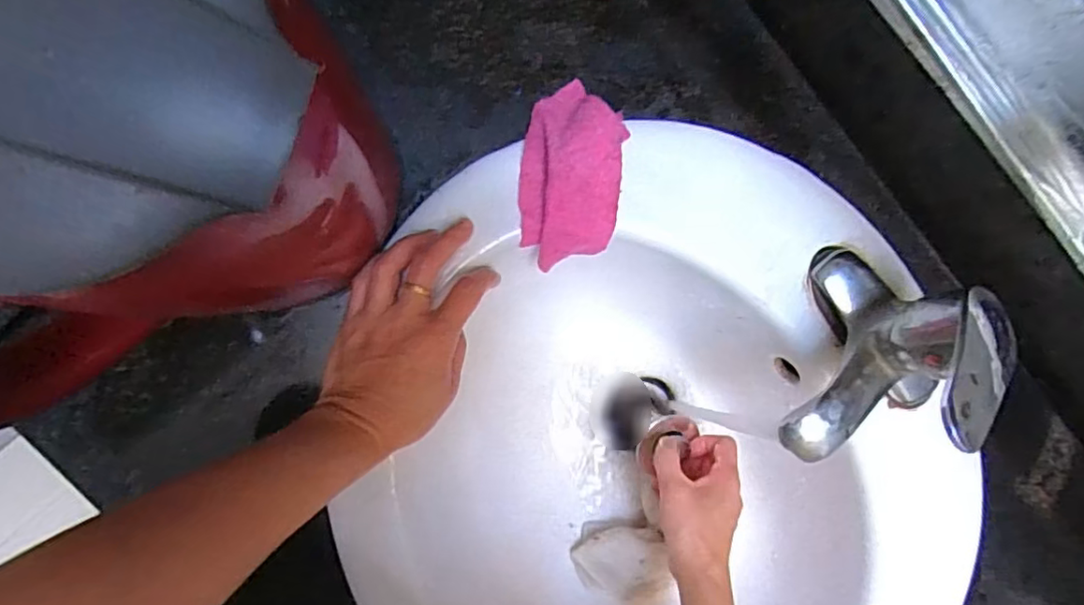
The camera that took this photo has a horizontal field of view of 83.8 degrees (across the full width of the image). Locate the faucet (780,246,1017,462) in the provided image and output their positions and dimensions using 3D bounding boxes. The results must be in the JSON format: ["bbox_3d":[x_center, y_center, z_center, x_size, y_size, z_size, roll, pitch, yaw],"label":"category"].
[{"bbox_3d":[0.209,0.040,0.374,0.084,0.100,0.137,23,90,-6],"label":"faucet"}]

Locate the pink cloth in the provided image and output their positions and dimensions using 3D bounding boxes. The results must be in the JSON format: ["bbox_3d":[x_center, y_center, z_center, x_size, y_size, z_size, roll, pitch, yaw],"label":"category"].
[{"bbox_3d":[0.019,-0.082,0.387,0.063,0.030,0.112,7,91,-8],"label":"pink cloth"}]

